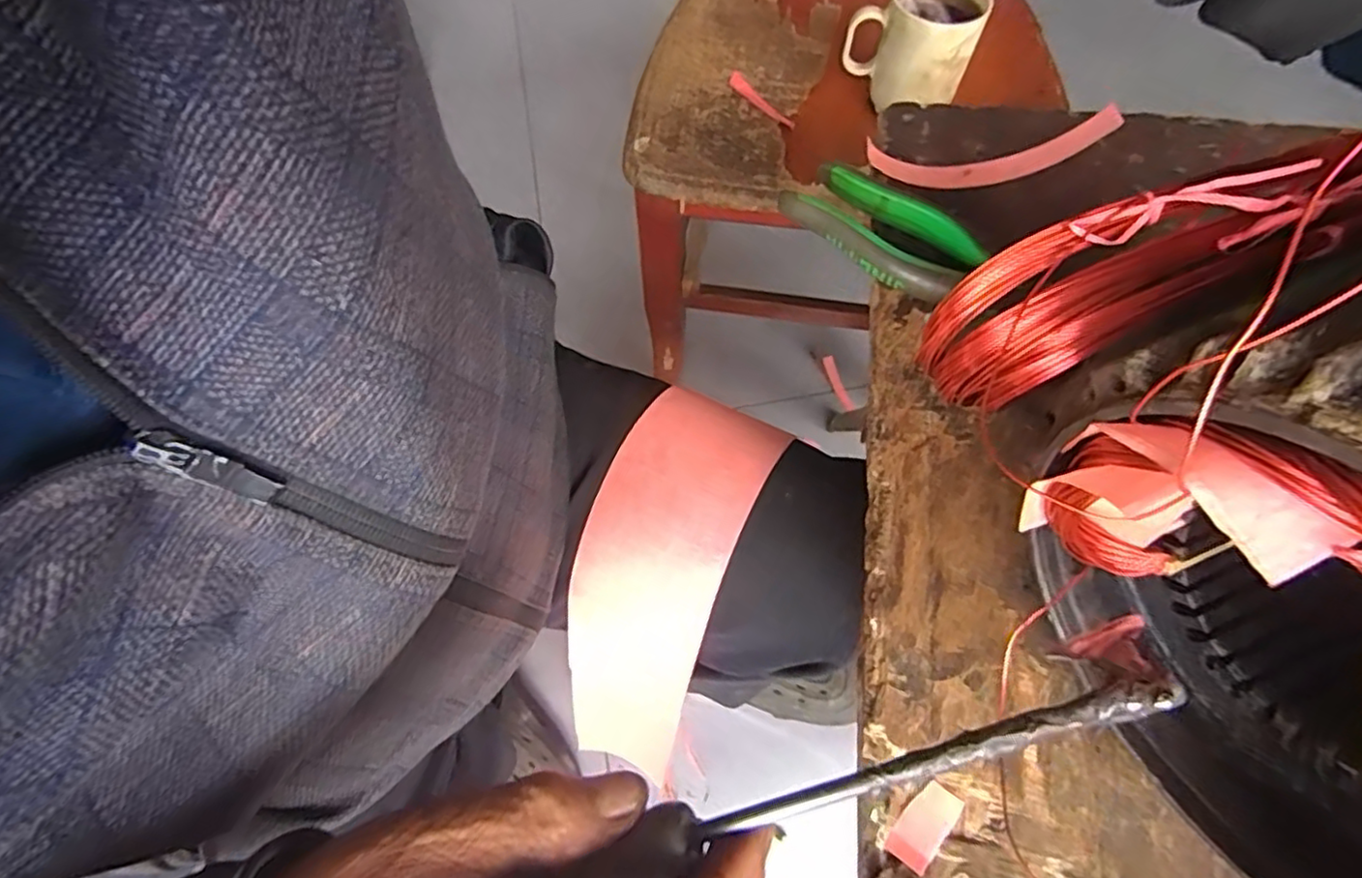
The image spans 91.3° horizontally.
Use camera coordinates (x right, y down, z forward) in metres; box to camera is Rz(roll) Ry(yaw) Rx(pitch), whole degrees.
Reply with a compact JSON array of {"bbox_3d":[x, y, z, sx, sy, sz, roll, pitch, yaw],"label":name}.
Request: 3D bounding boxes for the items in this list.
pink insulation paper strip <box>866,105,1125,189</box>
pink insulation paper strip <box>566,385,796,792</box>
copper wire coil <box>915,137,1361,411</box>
[{"bbox_3d":[0.173,-0.161,0.376,0.130,0.037,0.013,-5,64,13],"label":"pink insulation paper strip"},{"bbox_3d":[-0.016,0.093,0.447,0.098,0.073,0.251,20,105,10],"label":"pink insulation paper strip"},{"bbox_3d":[0.155,-0.057,0.222,0.150,0.045,0.037,-26,62,27],"label":"copper wire coil"}]

